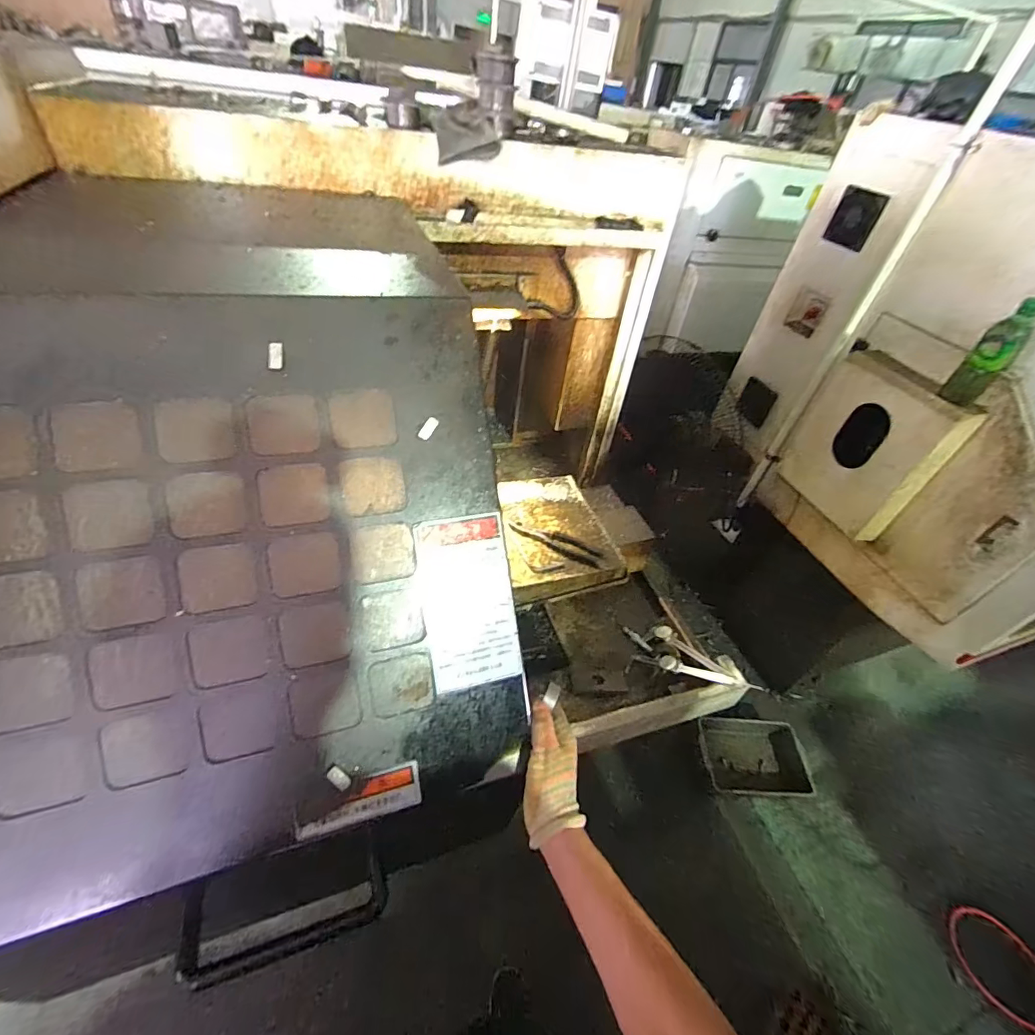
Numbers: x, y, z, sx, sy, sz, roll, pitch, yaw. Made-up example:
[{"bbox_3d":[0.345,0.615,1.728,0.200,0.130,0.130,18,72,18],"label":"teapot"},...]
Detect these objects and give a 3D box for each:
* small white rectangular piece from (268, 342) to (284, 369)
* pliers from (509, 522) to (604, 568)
[{"bbox_3d":[-0.216,-0.145,0.430,0.011,0.023,0.004,2,12,-22],"label":"small white rectangular piece"},{"bbox_3d":[0.086,0.051,1.031,0.204,0.007,0.062,25,43,19],"label":"pliers"}]

